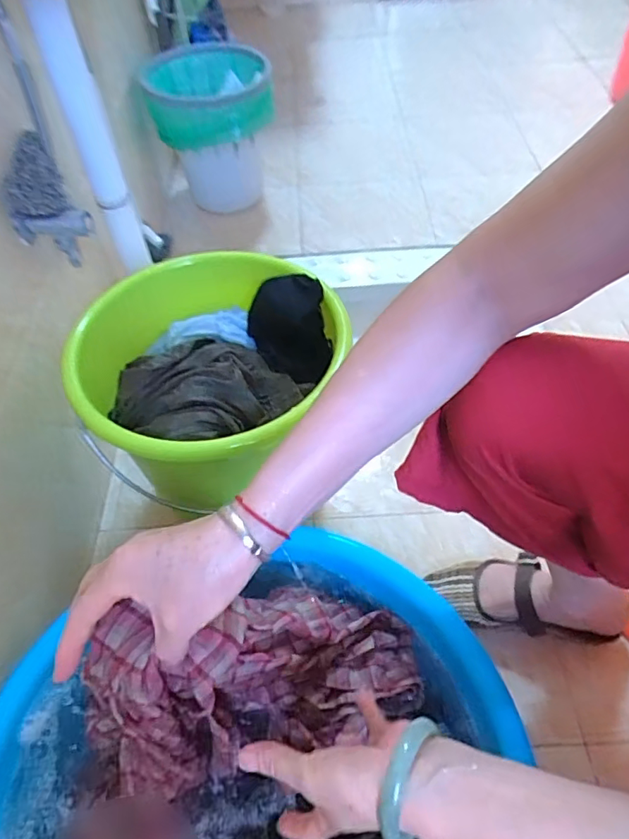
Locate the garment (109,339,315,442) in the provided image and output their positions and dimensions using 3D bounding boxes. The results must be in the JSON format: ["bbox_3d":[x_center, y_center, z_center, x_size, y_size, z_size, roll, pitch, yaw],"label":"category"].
[{"bbox_3d":[-0.114,-0.031,0.568,0.134,0.069,0.172,35,63,27],"label":"garment"}]

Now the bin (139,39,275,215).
[{"bbox_3d":[-0.210,-0.622,1.185,0.248,0.294,0.284,-14,53,-5],"label":"bin"}]

